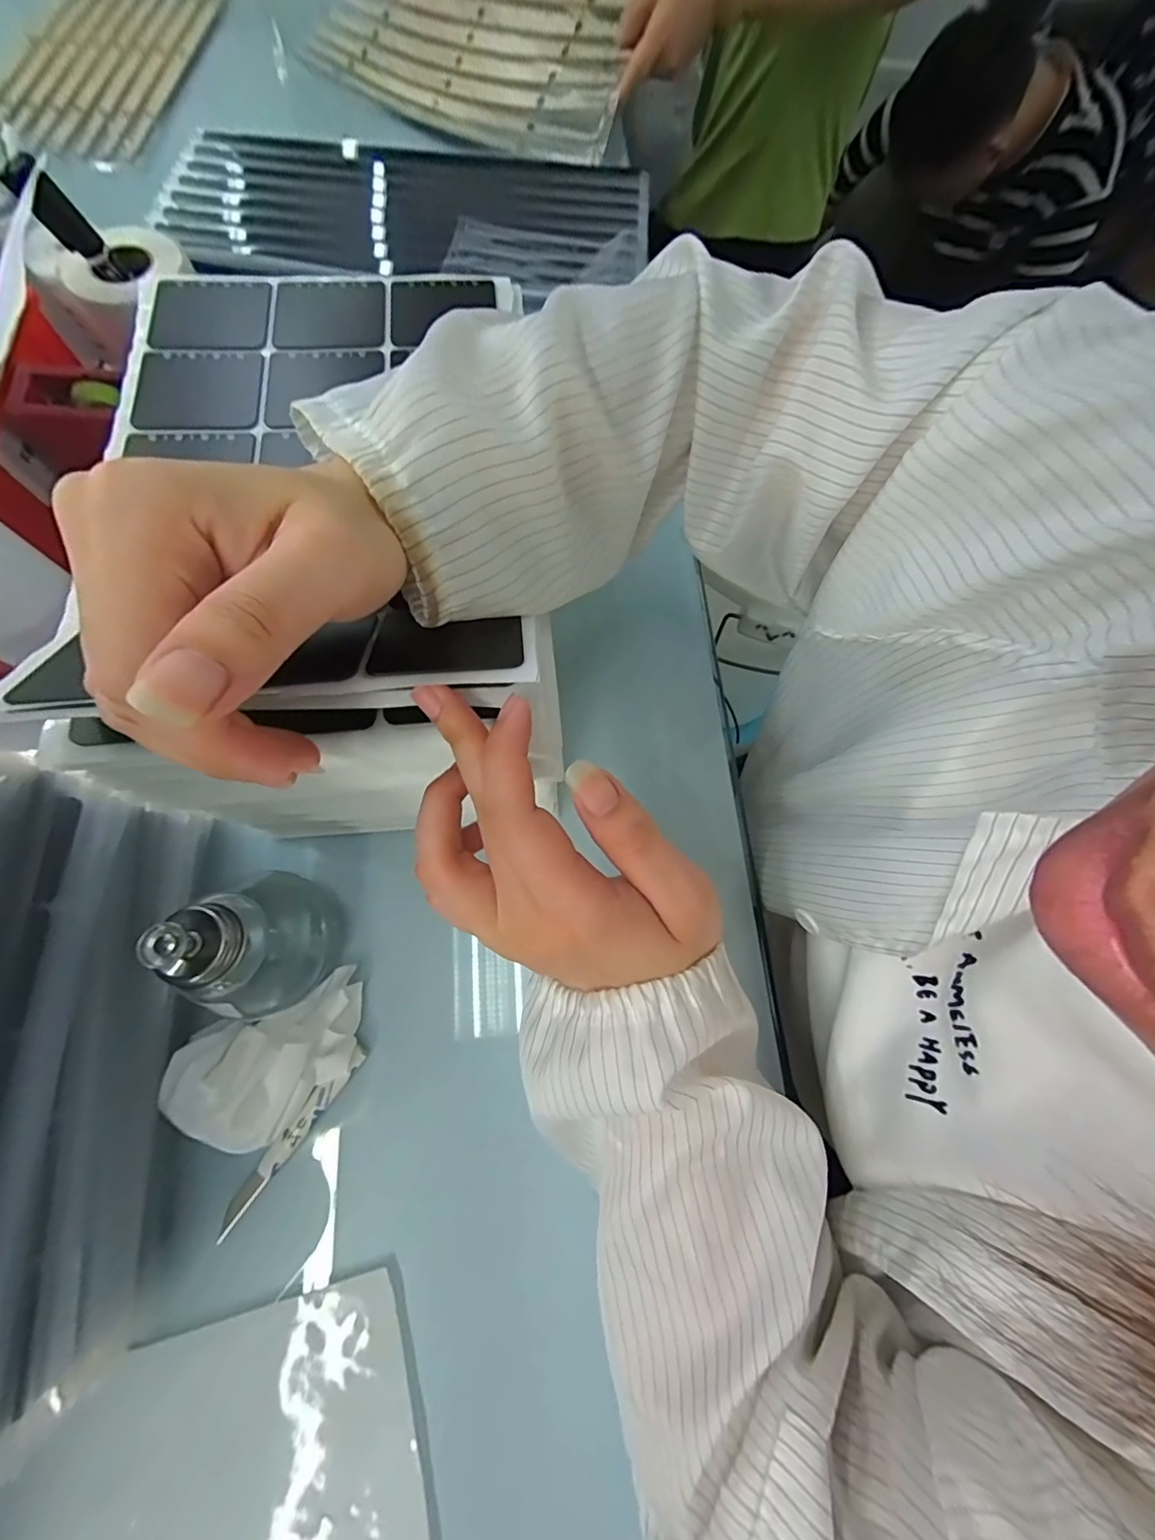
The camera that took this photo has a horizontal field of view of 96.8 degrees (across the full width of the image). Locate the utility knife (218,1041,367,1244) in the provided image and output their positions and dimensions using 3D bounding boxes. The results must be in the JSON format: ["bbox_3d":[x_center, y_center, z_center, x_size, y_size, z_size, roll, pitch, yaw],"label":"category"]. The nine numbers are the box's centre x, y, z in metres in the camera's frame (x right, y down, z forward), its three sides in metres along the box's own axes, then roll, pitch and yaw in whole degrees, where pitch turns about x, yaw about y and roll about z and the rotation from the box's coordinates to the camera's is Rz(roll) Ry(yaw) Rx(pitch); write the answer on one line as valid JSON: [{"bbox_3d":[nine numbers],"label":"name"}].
[{"bbox_3d":[-0.162,0.208,0.290,0.012,0.012,0.112,35,75,9],"label":"utility knife"}]

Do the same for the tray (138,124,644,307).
[{"bbox_3d":[-0.166,-0.566,0.518,0.463,0.027,0.212,0,73,-2],"label":"tray"}]

